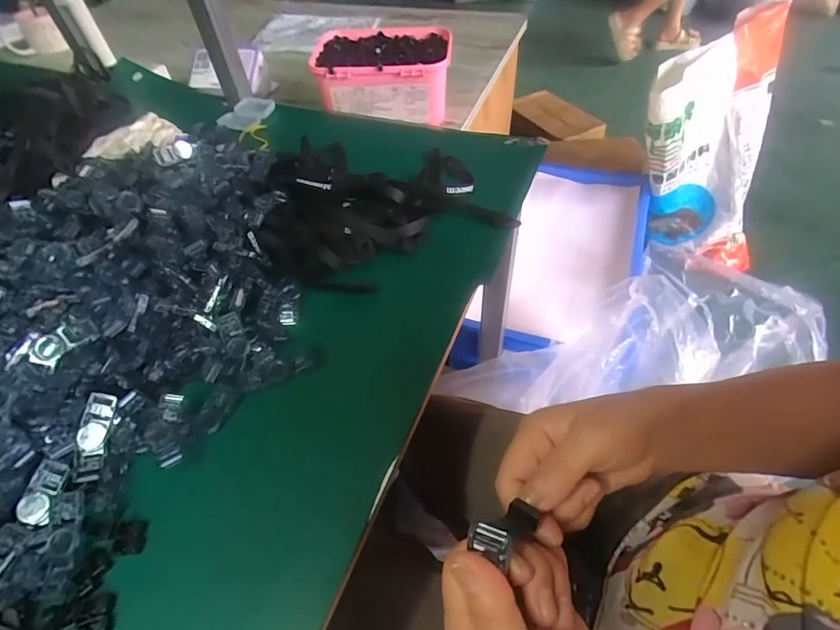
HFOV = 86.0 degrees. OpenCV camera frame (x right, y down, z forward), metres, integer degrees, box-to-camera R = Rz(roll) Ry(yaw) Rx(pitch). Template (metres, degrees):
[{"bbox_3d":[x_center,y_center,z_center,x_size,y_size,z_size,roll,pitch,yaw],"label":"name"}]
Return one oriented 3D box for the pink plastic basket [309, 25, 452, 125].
[{"bbox_3d":[-0.059,-0.384,0.723,0.219,0.087,0.159,5,51,9],"label":"pink plastic basket"}]

